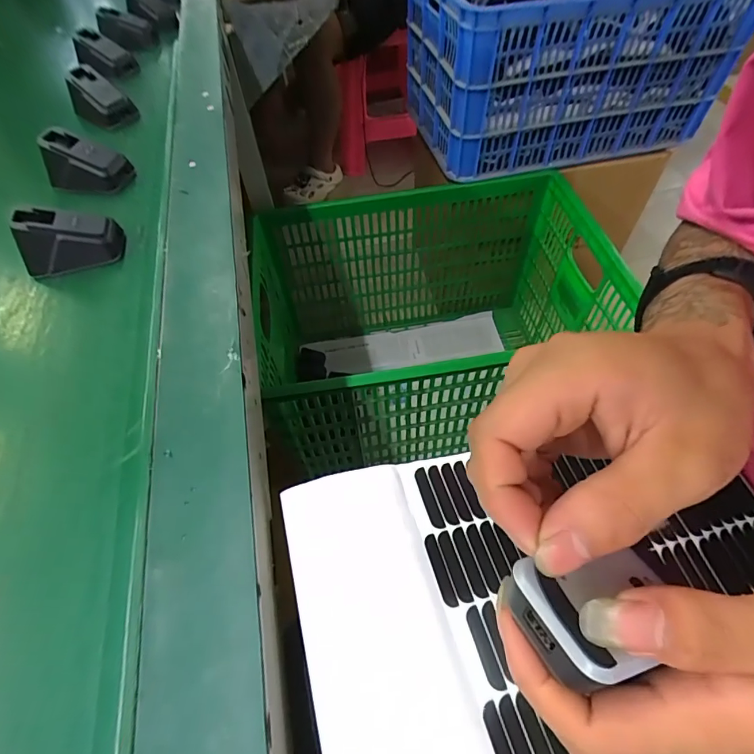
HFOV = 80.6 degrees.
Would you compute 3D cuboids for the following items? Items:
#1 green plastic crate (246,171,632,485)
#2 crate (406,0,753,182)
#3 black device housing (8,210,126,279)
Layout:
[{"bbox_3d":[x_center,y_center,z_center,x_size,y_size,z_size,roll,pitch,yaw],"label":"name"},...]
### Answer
[{"bbox_3d":[0.095,-0.093,0.951,0.651,0.394,0.457,-8,56,-2],"label":"green plastic crate"},{"bbox_3d":[0.377,-0.708,0.948,0.570,0.280,0.440,-12,56,-5],"label":"crate"},{"bbox_3d":[-0.237,-0.107,0.339,0.065,0.039,0.033,-17,57,-9],"label":"black device housing"}]

